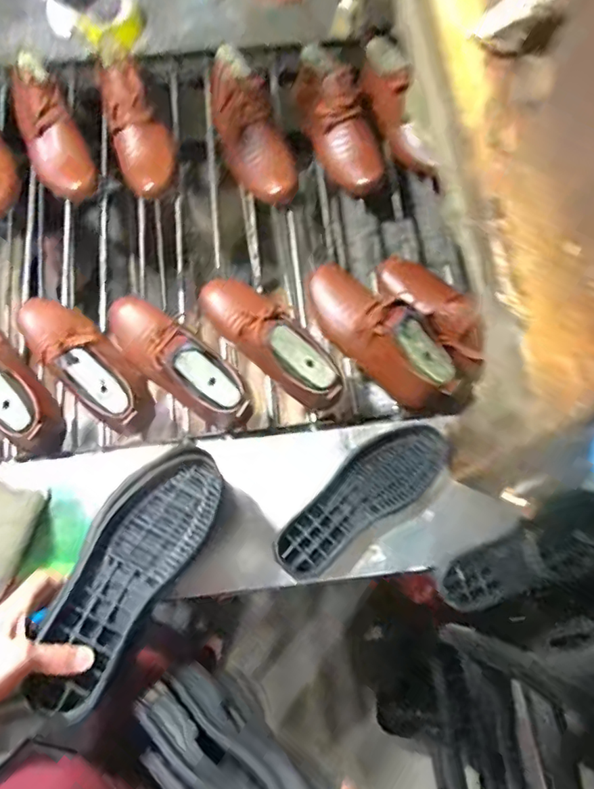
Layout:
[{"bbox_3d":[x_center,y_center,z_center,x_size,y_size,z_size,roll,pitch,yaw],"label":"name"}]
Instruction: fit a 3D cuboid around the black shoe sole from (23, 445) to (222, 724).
[{"bbox_3d":[-0.182,0.186,0.569,0.115,0.036,0.293,24,61,7],"label":"black shoe sole"}]

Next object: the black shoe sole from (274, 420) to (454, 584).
[{"bbox_3d":[0.093,0.139,0.726,0.284,0.017,0.099,-39,76,-12],"label":"black shoe sole"}]

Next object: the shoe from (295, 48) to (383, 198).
[{"bbox_3d":[0.071,-0.490,0.942,0.112,0.123,0.257,-33,110,-10],"label":"shoe"}]

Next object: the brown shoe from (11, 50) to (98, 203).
[{"bbox_3d":[-0.435,-0.459,0.909,0.098,0.156,0.240,-27,74,-9],"label":"brown shoe"}]

